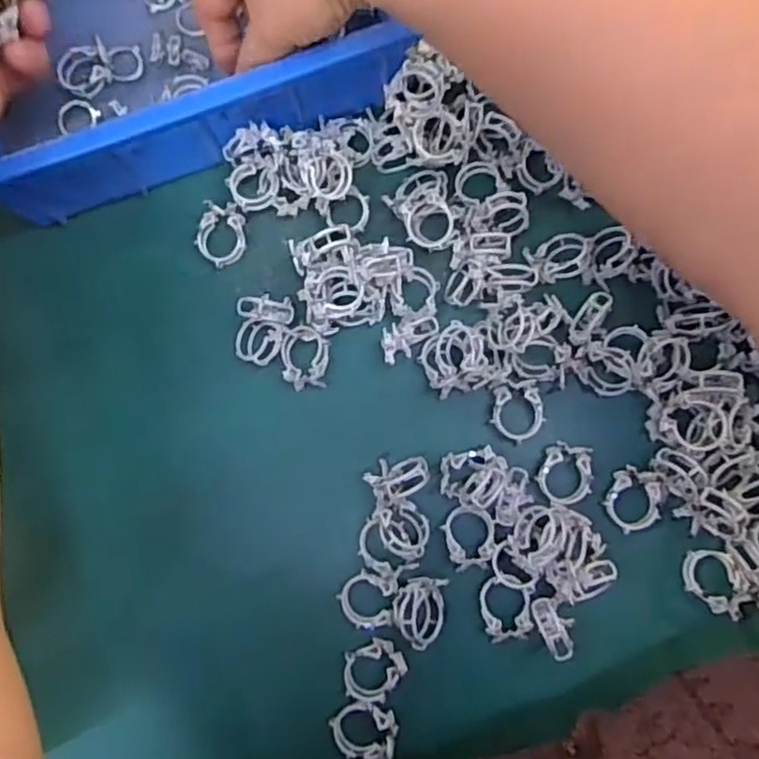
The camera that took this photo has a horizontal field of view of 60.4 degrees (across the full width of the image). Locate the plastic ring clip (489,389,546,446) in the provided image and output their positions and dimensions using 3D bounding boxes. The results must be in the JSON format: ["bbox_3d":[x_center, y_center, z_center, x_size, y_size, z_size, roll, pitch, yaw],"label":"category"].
[{"bbox_3d":[0.071,0.018,0.332,0.026,0.008,0.027,0,83,1],"label":"plastic ring clip"}]

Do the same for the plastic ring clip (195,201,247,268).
[{"bbox_3d":[-0.085,-0.078,0.349,0.026,0.010,0.032,0,83,1],"label":"plastic ring clip"}]

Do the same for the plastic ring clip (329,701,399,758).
[{"bbox_3d":[-0.007,0.168,0.312,0.031,0.009,0.025,2,83,1],"label":"plastic ring clip"}]

